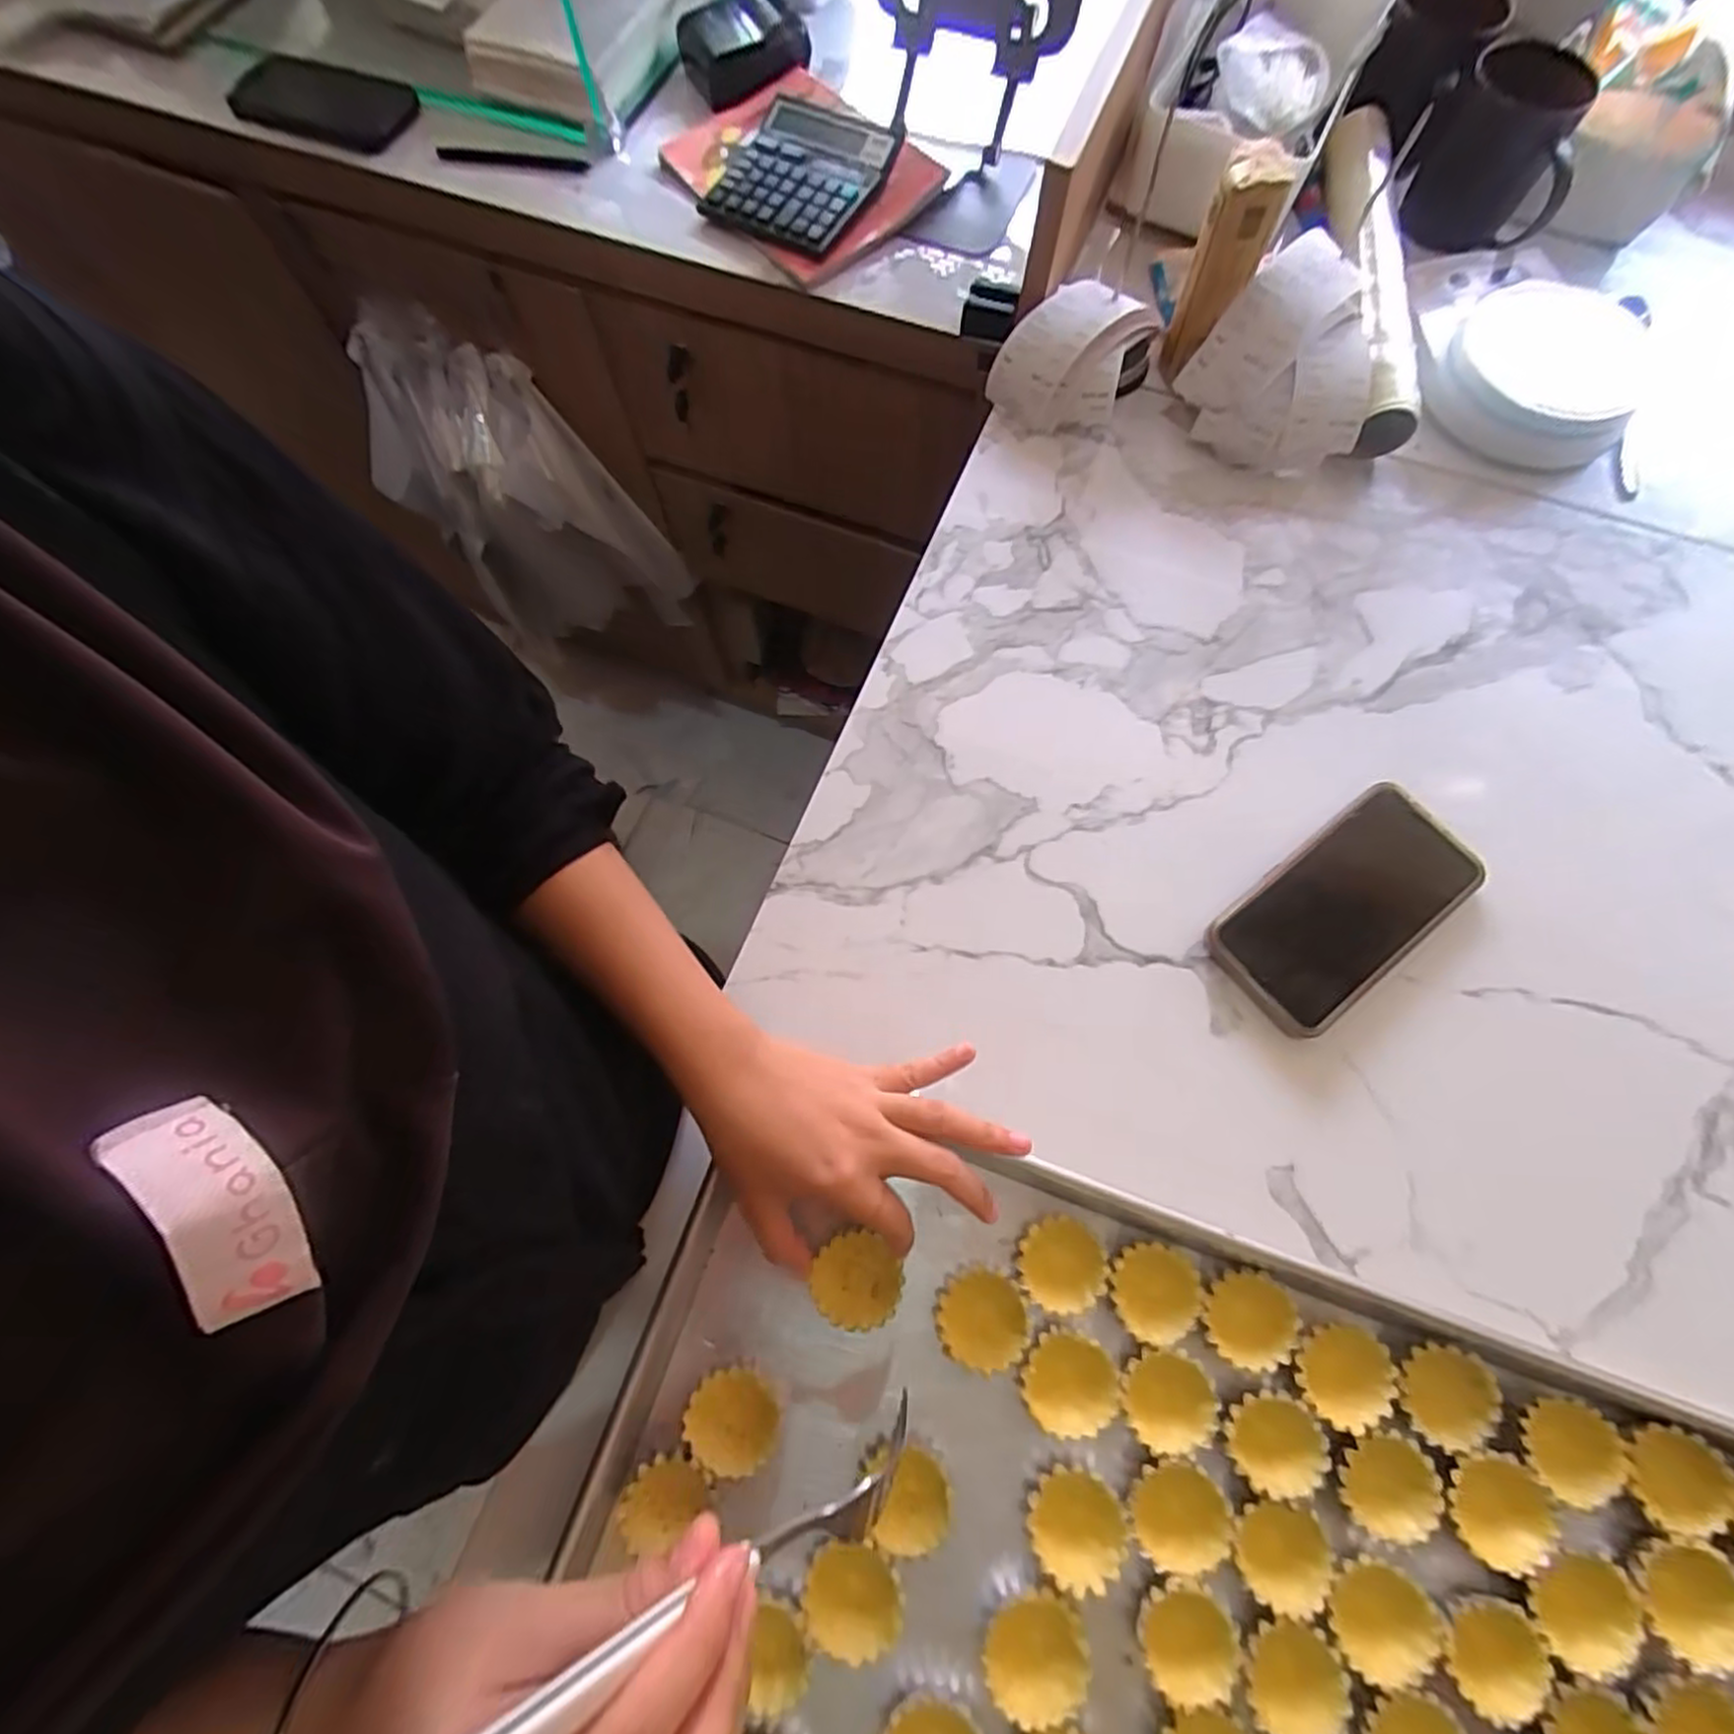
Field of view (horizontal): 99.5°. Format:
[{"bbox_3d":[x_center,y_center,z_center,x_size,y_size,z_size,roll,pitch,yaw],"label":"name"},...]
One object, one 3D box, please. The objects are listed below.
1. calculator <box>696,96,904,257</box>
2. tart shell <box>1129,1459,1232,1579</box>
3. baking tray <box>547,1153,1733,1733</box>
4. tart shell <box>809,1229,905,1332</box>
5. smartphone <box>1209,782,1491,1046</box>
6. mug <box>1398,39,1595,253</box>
[{"bbox_3d":[-0.059,-0.600,0.633,0.132,0.038,0.128,36,76,13],"label":"calculator"},{"bbox_3d":[0.147,0.304,0.345,0.042,0.018,0.044,38,77,12],"label":"tart shell"},{"bbox_3d":[0.145,0.383,0.318,0.578,0.034,0.401,18,74,7],"label":"baking tray"},{"bbox_3d":[-0.005,0.211,0.375,0.044,0.016,0.040,15,72,7],"label":"tart shell"},{"bbox_3d":[0.284,0.023,0.431,0.160,0.013,0.083,-37,75,-10],"label":"smartphone"},{"bbox_3d":[0.475,-0.535,0.549,0.098,0.097,0.092,28,74,11],"label":"mug"}]

